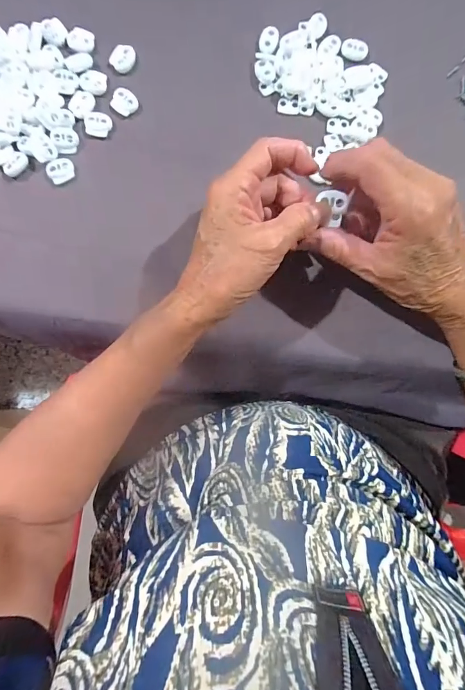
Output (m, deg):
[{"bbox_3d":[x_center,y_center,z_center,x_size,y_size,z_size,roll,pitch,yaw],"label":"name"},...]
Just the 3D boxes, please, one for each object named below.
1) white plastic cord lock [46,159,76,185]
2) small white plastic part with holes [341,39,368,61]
[{"bbox_3d":[-0.142,-0.145,0.307,0.021,0.005,0.019,-25,88,-2],"label":"white plastic cord lock"},{"bbox_3d":[0.103,-0.249,0.313,0.022,0.006,0.014,9,88,-1],"label":"small white plastic part with holes"}]

